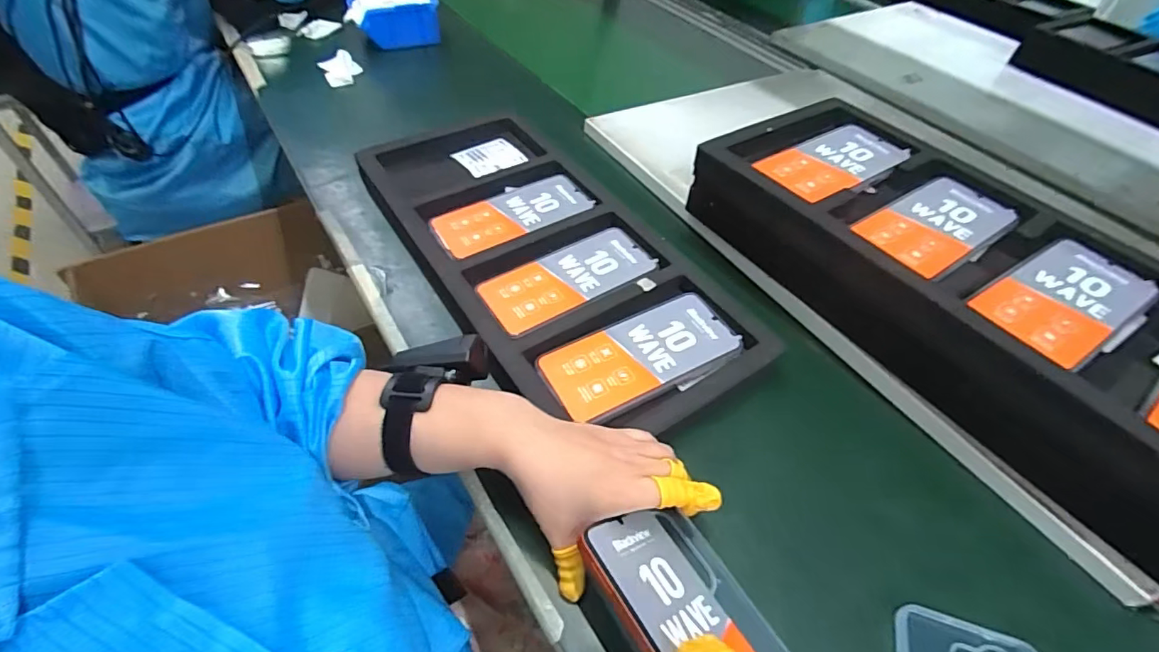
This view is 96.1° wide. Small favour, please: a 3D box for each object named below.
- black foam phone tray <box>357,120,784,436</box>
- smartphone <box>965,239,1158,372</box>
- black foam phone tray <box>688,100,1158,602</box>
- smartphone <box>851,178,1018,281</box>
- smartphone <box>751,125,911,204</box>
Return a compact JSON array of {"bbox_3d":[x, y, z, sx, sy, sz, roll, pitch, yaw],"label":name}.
[{"bbox_3d":[-0.051,-0.081,0.535,0.216,0.028,0.473,-26,56,-25],"label":"black foam phone tray"},{"bbox_3d":[0.374,-0.021,0.400,0.171,0.005,0.077,-23,55,-23],"label":"smartphone"},{"bbox_3d":[0.334,-0.031,0.455,0.221,0.102,0.482,-27,57,-26],"label":"black foam phone tray"},{"bbox_3d":[0.311,-0.090,0.453,0.153,0.005,0.078,-26,56,-25],"label":"smartphone"},{"bbox_3d":[0.250,-0.163,0.508,0.154,0.011,0.076,-27,57,-26],"label":"smartphone"}]

